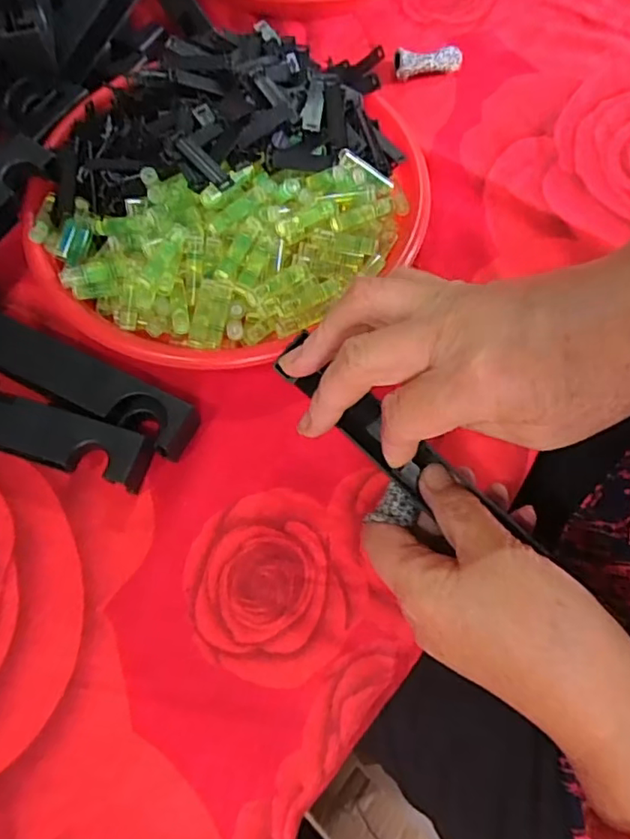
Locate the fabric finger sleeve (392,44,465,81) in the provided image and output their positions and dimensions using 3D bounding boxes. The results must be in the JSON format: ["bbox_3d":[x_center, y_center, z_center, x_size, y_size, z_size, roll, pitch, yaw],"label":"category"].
[{"bbox_3d":[0.086,-0.271,0.440,0.051,0.020,0.016,-12,68,-4],"label":"fabric finger sleeve"}]

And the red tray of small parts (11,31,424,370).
[{"bbox_3d":[-0.054,-0.151,0.365,0.255,0.068,0.234,-38,72,-14],"label":"red tray of small parts"}]

